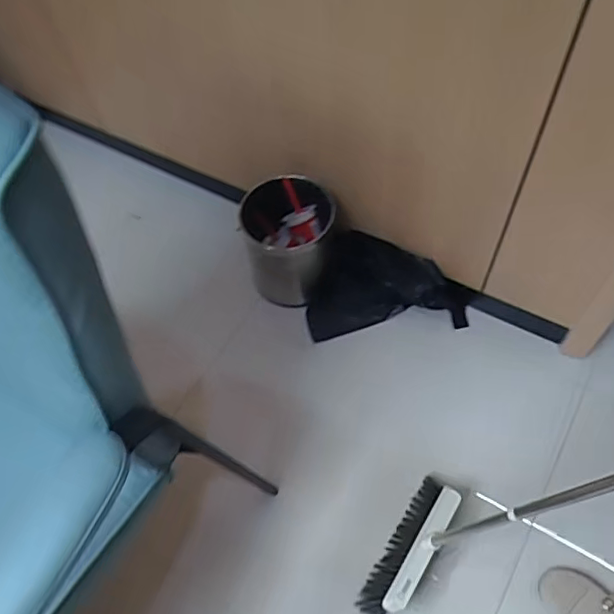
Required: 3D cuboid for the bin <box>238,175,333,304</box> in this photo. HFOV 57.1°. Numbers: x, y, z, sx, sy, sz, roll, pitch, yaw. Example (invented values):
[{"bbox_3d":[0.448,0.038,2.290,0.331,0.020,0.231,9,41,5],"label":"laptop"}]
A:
[{"bbox_3d":[-0.042,-0.159,1.511,0.237,0.293,0.228,-1,60,6],"label":"bin"}]

